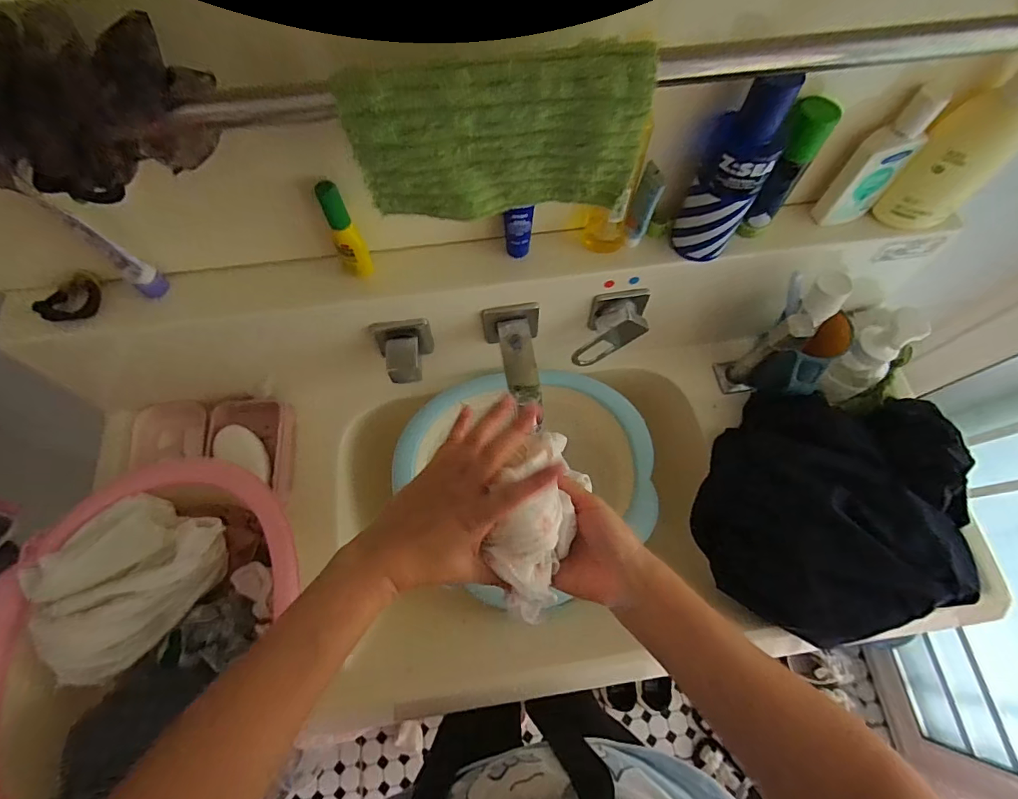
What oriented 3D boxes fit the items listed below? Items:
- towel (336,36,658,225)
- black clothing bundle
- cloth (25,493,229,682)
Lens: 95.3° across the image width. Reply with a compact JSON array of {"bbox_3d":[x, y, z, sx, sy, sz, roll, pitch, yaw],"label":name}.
[{"bbox_3d":[-0.005,-0.159,0.290,0.175,0.097,0.024,-6,69,-3],"label":"towel"},{"bbox_3d":[0.344,0.111,0.498,0.234,0.089,0.264,21,71,7],"label":"black clothing bundle"},{"bbox_3d":[-0.345,0.156,0.418,0.117,0.064,0.156,34,73,12],"label":"cloth"}]

